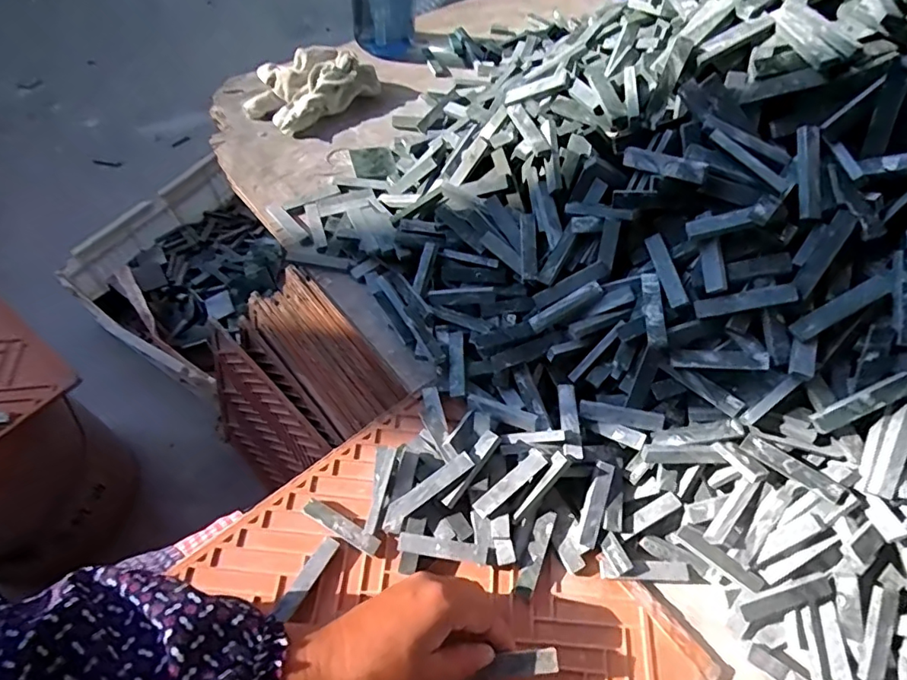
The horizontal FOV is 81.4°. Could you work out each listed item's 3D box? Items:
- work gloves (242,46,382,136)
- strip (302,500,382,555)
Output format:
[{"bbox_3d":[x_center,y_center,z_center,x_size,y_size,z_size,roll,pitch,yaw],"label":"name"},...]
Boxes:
[{"bbox_3d":[-0.163,-0.280,0.584,0.088,0.043,0.143,41,66,19],"label":"work gloves"},{"bbox_3d":[-0.084,0.139,0.395,0.062,0.010,0.013,28,62,13],"label":"strip"}]

